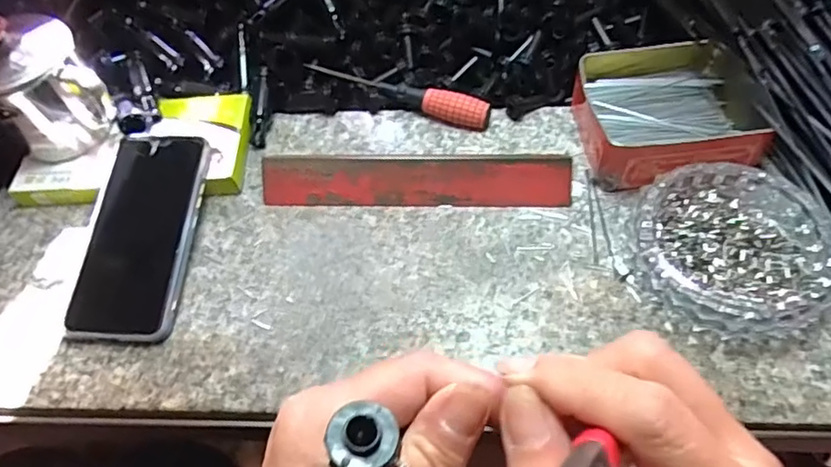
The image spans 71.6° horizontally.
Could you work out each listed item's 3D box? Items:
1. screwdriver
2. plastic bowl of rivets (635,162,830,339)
[{"bbox_3d":[-0.016,-0.120,0.484,0.164,0.024,0.021,22,61,17],"label":"screwdriver"},{"bbox_3d":[0.206,0.008,0.375,0.123,0.027,0.117,-2,57,3],"label":"plastic bowl of rivets"}]

